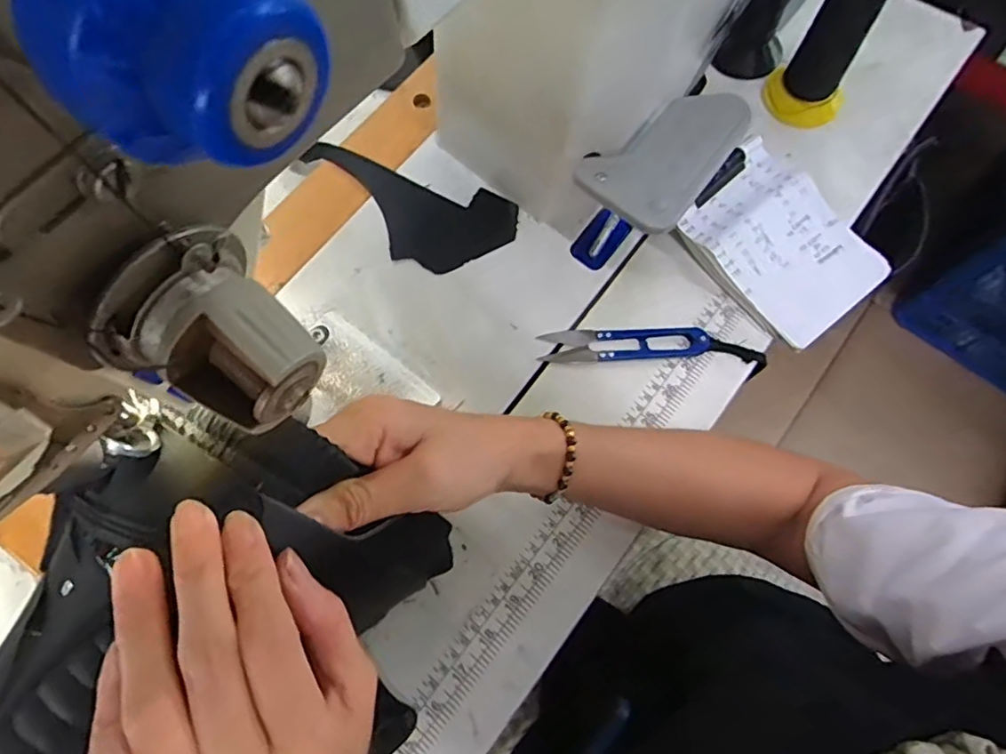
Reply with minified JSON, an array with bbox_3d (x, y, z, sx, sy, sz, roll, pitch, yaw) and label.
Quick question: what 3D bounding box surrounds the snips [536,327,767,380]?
[{"bbox_3d":[0.106,-0.021,0.421,0.155,0.007,0.030,3,71,3],"label":"snips"}]

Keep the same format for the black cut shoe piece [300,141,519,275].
[{"bbox_3d":[-0.073,-0.122,0.441,0.161,0.004,0.073,16,73,0],"label":"black cut shoe piece"}]

